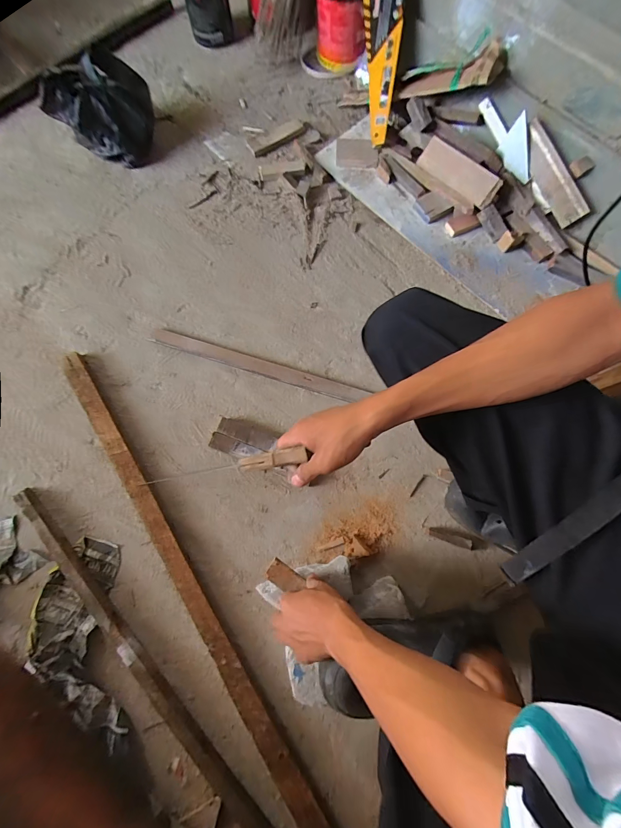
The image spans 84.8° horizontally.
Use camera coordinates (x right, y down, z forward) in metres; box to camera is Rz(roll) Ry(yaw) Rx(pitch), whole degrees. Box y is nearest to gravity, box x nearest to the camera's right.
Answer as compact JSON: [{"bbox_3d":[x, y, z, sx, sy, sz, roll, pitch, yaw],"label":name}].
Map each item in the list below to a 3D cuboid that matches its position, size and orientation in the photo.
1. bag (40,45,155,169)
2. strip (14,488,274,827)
[{"bbox_3d":[-0.450,-0.656,0.746,0.190,0.154,0.129,-3,77,-1],"label":"bag"},{"bbox_3d":[-0.273,0.430,0.567,0.029,0.034,0.763,-42,81,-9],"label":"strip"}]

